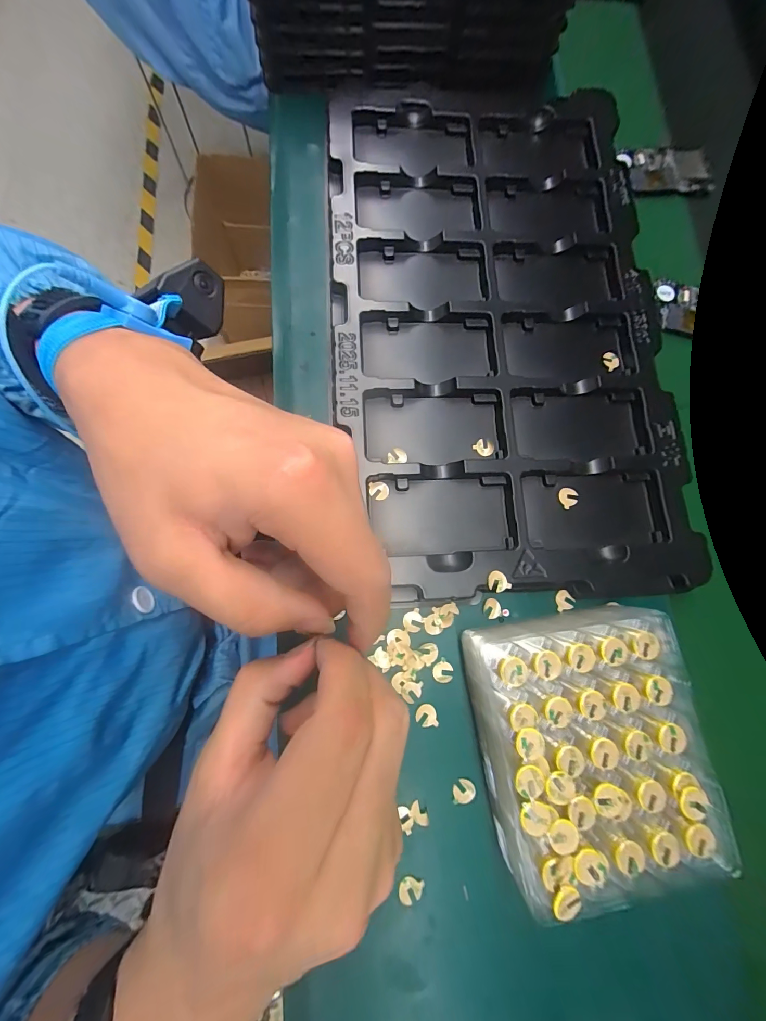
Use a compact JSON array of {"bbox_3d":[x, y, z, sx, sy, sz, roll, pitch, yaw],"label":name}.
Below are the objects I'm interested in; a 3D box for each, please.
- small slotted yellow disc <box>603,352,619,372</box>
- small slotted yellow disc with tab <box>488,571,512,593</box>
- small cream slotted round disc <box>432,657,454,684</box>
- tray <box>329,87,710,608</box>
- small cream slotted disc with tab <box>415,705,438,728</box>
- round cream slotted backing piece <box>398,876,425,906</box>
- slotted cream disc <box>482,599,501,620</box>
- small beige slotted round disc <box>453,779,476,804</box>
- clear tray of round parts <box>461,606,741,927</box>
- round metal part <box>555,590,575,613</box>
[{"bbox_3d":[0.239,-0.157,0.375,0.017,0.004,0.018,0,79,-1],"label":"small slotted yellow disc"},{"bbox_3d":[0.098,0.061,0.306,0.018,0.004,0.018,0,79,-1],"label":"small slotted yellow disc with tab"},{"bbox_3d":[0.051,0.139,0.306,0.018,0.004,0.017,0,79,-1],"label":"small cream slotted round disc"},{"bbox_3d":[0.113,-0.196,0.363,0.319,0.021,0.555,-3,80,-2],"label":"tray"},{"bbox_3d":[0.036,0.173,0.300,0.017,0.004,0.018,0,79,-1],"label":"small cream slotted disc with tab"},{"bbox_3d":[0.021,0.297,0.278,0.018,0.004,0.018,0,79,-1],"label":"round cream slotted backing piece"},{"bbox_3d":[0.098,0.088,0.320,0.017,0.004,0.016,0,79,-1],"label":"slotted cream disc"},{"bbox_3d":[0.066,0.229,0.290,0.019,0.004,0.016,-4,80,-2],"label":"small beige slotted round disc"},{"bbox_3d":[0.154,0.173,0.274,0.157,0.063,0.180,-5,80,-4],"label":"clear tray of round parts"},{"bbox_3d":[0.166,0.082,0.325,0.016,0.004,0.018,-4,80,-2],"label":"round metal part"}]

